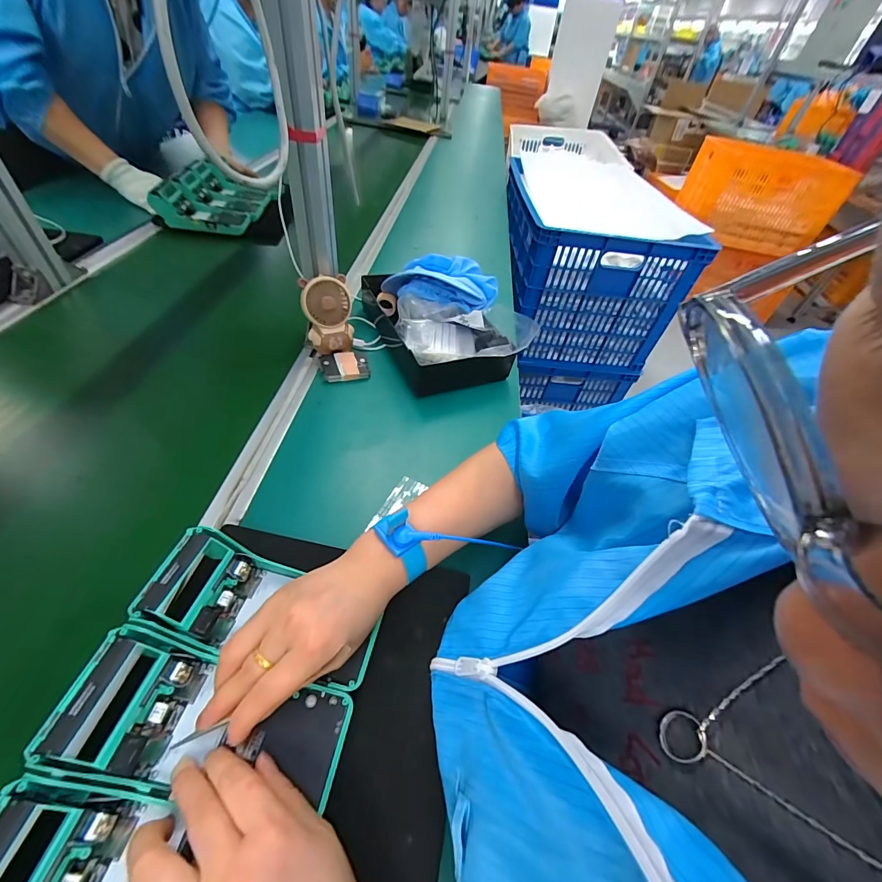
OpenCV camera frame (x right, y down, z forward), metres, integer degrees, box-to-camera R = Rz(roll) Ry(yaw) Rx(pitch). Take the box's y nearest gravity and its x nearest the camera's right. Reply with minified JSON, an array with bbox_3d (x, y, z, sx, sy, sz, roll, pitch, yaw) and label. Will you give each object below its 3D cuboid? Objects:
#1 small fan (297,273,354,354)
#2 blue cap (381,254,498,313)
[{"bbox_3d":[-0.162,-0.180,0.569,0.068,0.097,0.069,-10,56,-12],"label":"small fan"},{"bbox_3d":[0.000,-0.264,0.635,0.180,0.058,0.087,2,55,-4],"label":"blue cap"}]

